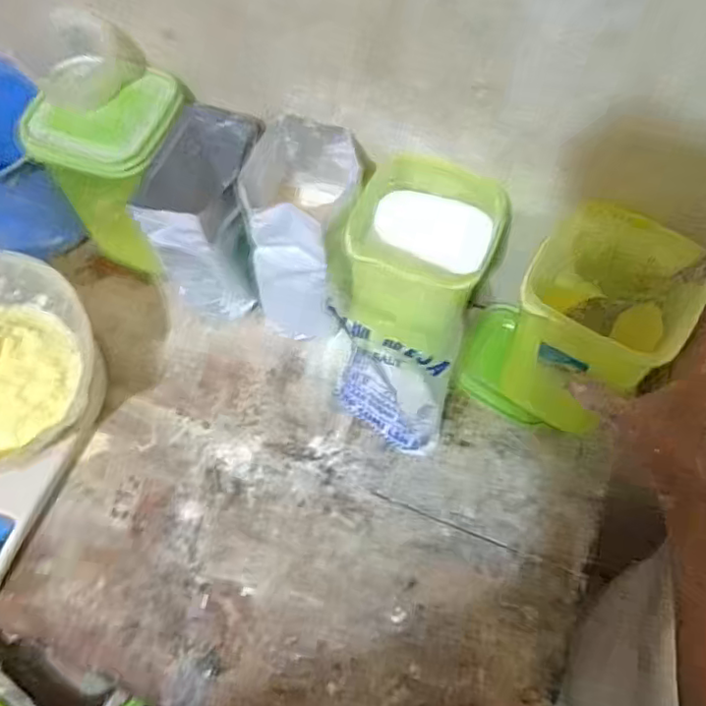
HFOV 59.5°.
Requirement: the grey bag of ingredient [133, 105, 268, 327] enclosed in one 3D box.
[{"bbox_3d":[-0.115,-0.109,0.513,0.080,0.144,0.114,6,64,1],"label":"grey bag of ingredient"}]

